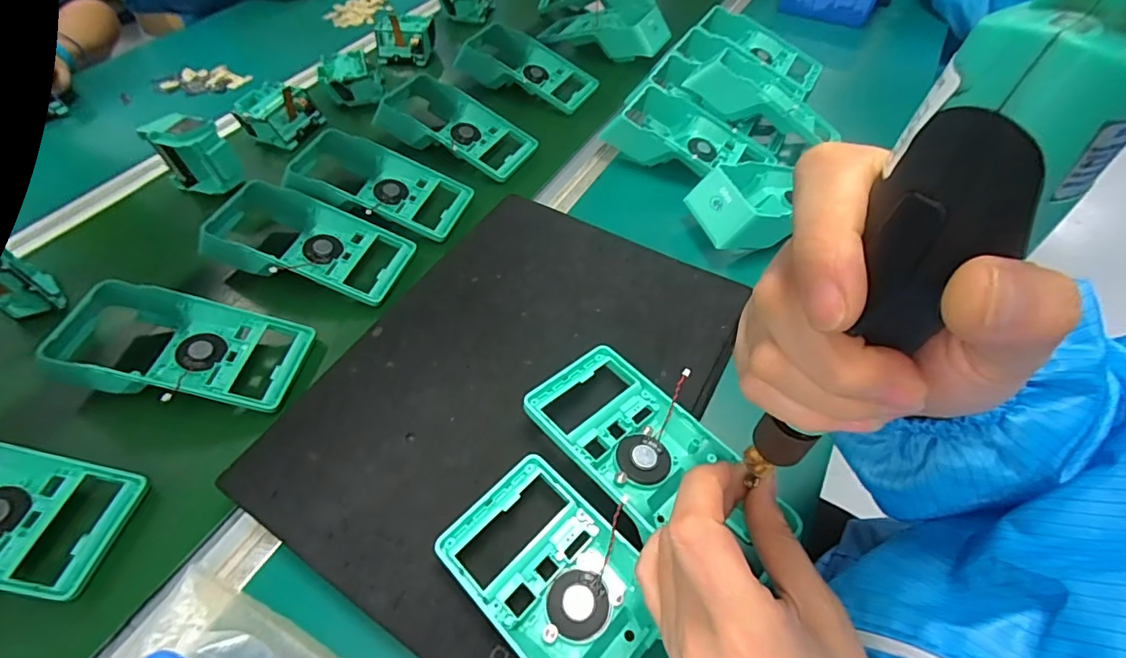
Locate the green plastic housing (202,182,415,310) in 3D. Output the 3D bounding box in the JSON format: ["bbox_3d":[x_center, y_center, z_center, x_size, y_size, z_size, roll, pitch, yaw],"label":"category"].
[{"bbox_3d":[-0.245,-0.083,0.479,0.187,0.052,0.099,13,56,10],"label":"green plastic housing"}]

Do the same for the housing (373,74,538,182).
[{"bbox_3d":[-0.133,-0.240,0.598,0.206,0.054,0.092,24,58,17],"label":"housing"}]

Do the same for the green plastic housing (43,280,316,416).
[{"bbox_3d":[-0.310,0.013,0.406,0.188,0.053,0.090,2,54,2],"label":"green plastic housing"}]

